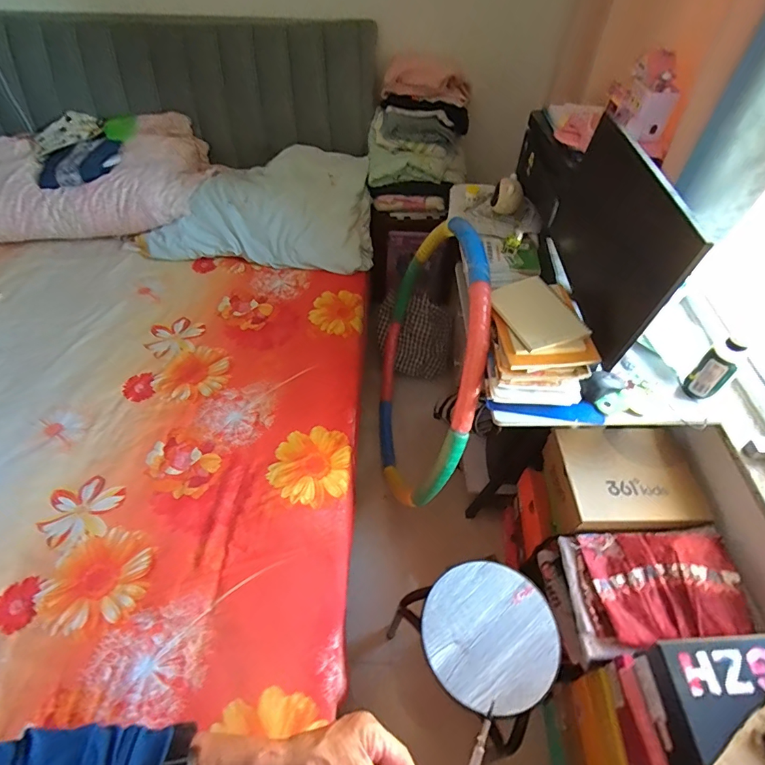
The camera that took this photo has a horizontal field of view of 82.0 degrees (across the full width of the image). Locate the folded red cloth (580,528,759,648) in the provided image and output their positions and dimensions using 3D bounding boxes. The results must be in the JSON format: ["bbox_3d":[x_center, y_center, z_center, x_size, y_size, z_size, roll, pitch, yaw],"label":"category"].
[{"bbox_3d":[0.586,0.411,0.905,0.279,0.070,0.235,-4,51,-5],"label":"folded red cloth"}]

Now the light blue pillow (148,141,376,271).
[{"bbox_3d":[-0.481,-0.679,1.725,0.867,0.256,0.484,0,50,-1],"label":"light blue pillow"}]

